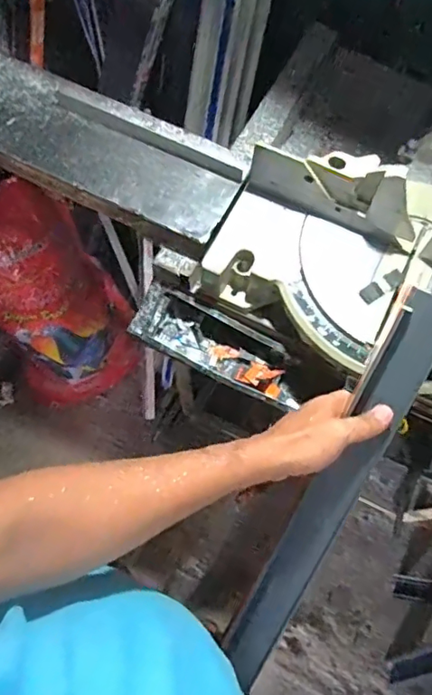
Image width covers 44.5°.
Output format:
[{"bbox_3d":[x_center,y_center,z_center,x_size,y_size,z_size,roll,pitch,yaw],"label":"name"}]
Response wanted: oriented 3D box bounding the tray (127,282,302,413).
[{"bbox_3d":[0.004,0.002,0.716,0.237,0.043,0.081,27,72,7],"label":"tray"}]

